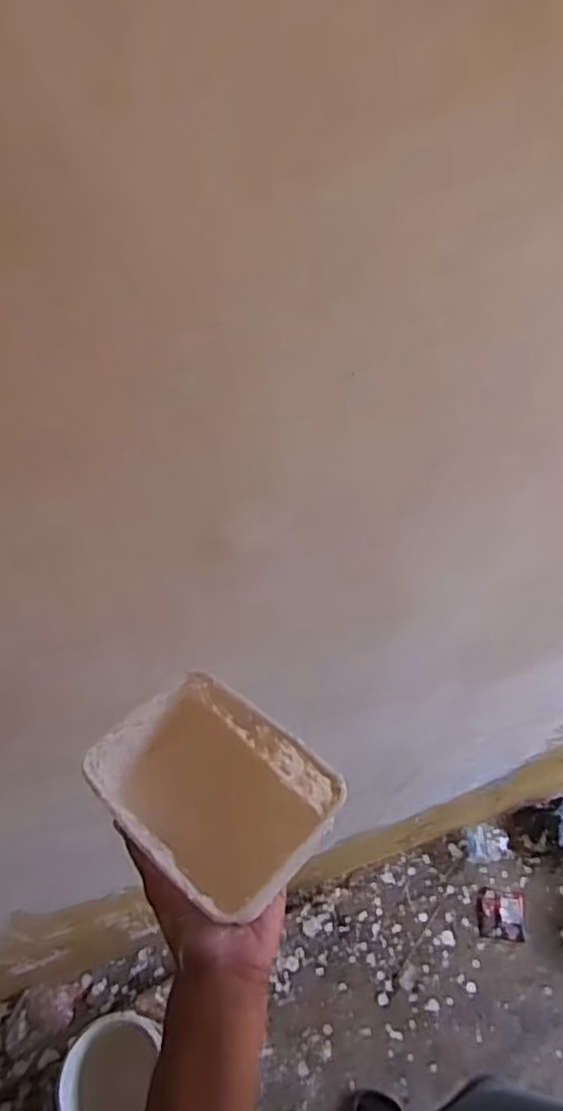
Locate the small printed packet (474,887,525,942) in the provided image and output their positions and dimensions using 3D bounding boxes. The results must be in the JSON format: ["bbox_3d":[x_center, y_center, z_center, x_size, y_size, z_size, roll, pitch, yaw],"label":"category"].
[{"bbox_3d":[0.456,0.747,1.365,0.097,0.005,0.088,8,61,3],"label":"small printed packet"}]

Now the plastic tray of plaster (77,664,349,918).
[{"bbox_3d":[-0.051,0.174,0.486,0.120,0.083,0.161,-38,57,-25],"label":"plastic tray of plaster"}]

